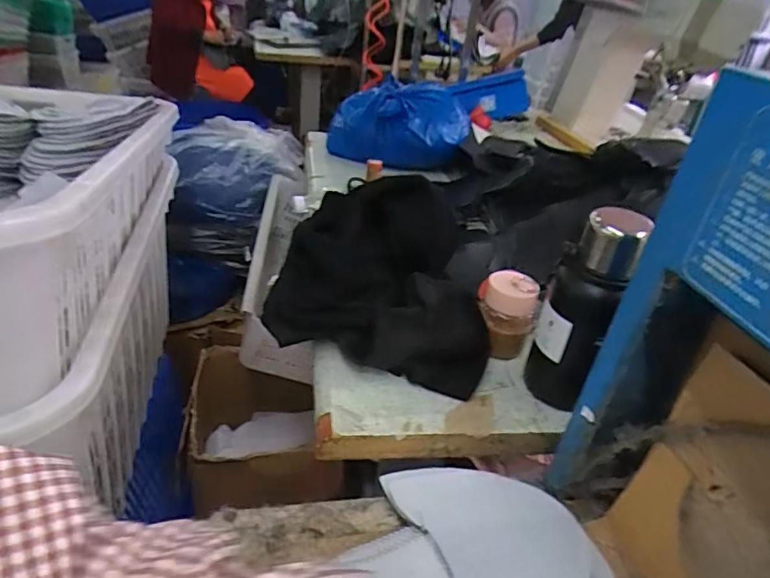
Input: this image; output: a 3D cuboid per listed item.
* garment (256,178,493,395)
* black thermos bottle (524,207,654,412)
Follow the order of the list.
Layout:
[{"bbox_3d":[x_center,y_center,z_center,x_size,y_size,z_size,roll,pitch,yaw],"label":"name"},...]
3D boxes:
[{"bbox_3d":[0.004,-0.026,0.699,0.294,0.178,0.210,11,32,8],"label":"garment"},{"bbox_3d":[0.228,0.028,0.613,0.076,0.245,0.070,18,33,18],"label":"black thermos bottle"}]

